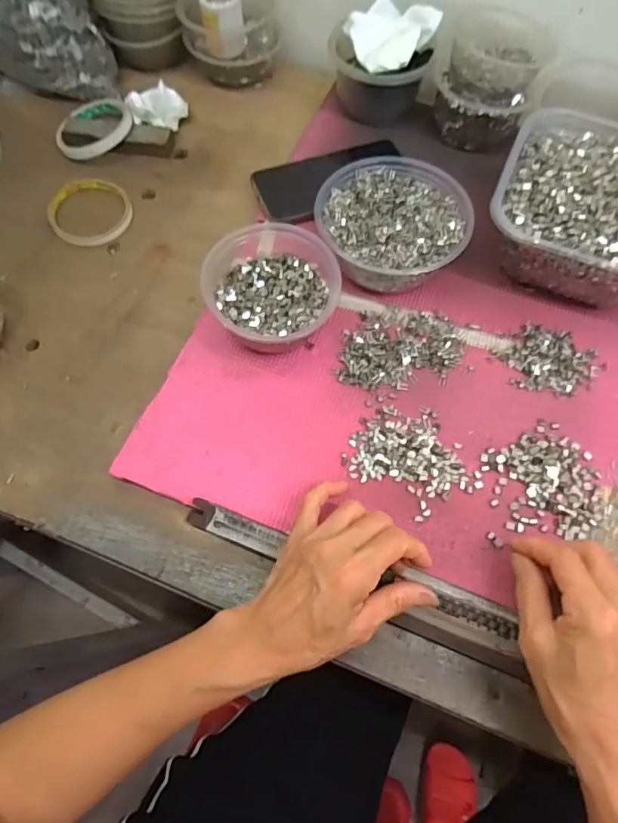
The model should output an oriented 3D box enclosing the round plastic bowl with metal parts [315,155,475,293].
[{"bbox_3d":[0.076,-0.171,0.481,0.130,0.055,0.128,0,67,1],"label":"round plastic bowl with metal parts"}]

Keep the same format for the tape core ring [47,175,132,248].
[{"bbox_3d":[-0.228,-0.209,0.537,0.082,0.011,0.088,0,67,1],"label":"tape core ring"}]

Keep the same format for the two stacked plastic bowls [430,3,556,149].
[{"bbox_3d":[0.191,-0.351,0.548,0.099,0.076,0.110,18,68,8],"label":"two stacked plastic bowls"}]

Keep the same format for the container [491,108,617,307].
[{"bbox_3d":[0.260,-0.187,0.473,0.170,0.080,0.183,23,69,10],"label":"container"}]

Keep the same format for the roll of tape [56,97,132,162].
[{"bbox_3d":[-0.242,-0.318,0.575,0.085,0.016,0.085,0,67,1],"label":"roll of tape"}]

